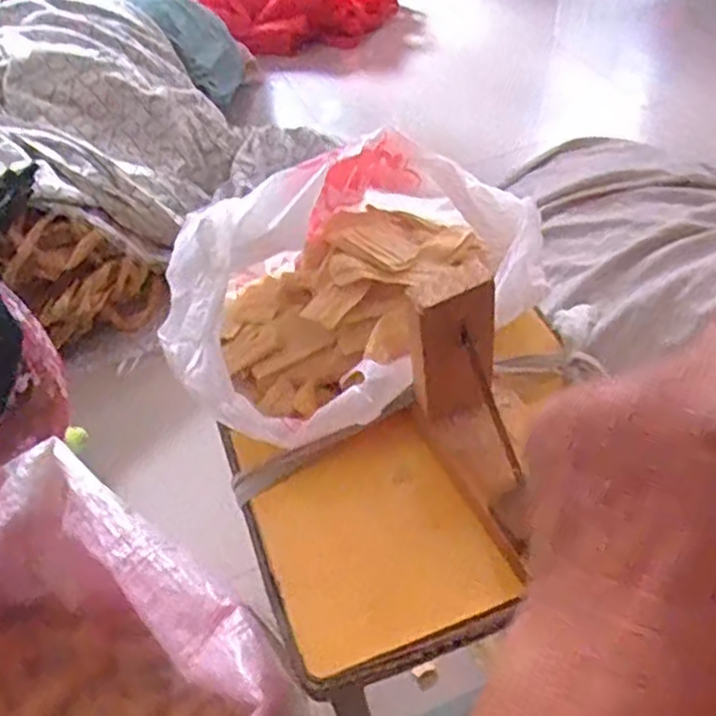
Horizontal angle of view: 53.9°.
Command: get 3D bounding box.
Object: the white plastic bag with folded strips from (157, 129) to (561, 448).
[{"bbox_3d":[-0.004,-0.049,0.446,0.242,0.121,0.155,-33,54,-21],"label":"white plastic bag with folded strips"}]

